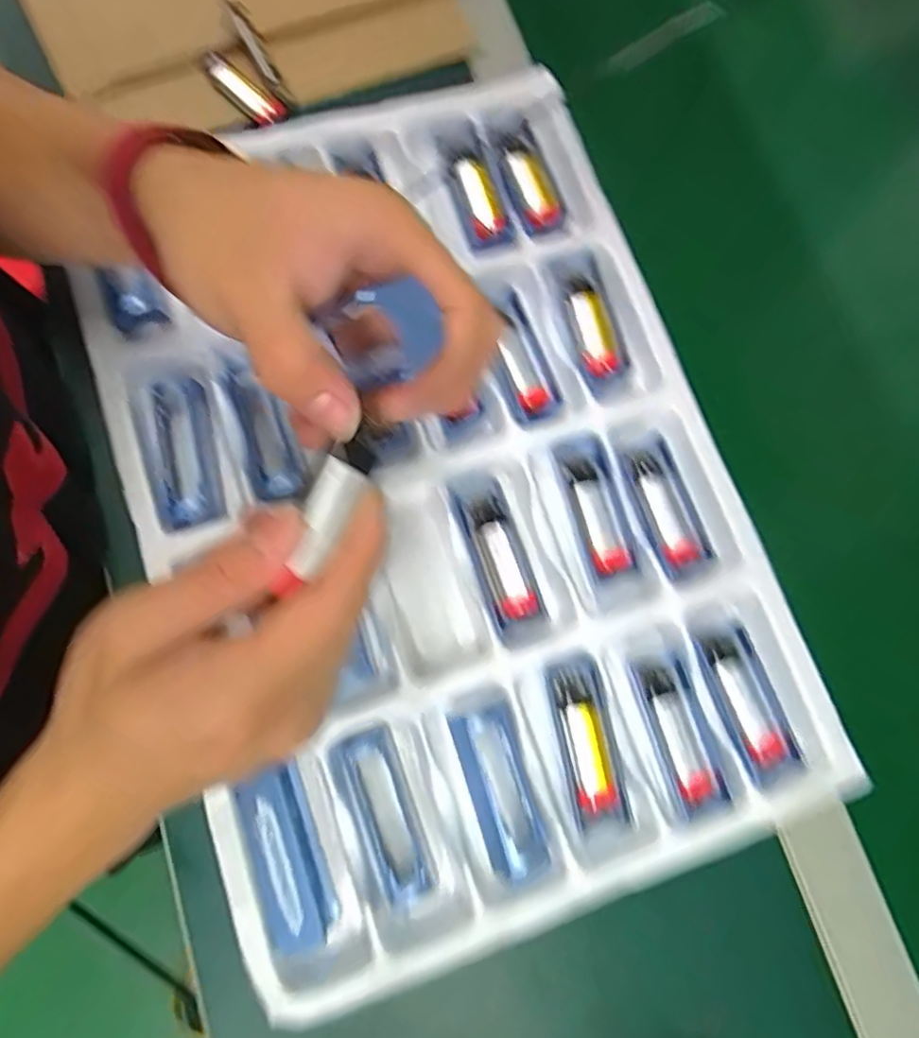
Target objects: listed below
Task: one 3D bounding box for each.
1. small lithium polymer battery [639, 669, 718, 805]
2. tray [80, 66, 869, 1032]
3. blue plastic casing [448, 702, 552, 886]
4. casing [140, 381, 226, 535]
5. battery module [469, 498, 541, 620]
[{"bbox_3d":[0.112,0.112,0.349,0.018,0.011,0.065,-16,78,-8],"label":"small lithium polymer battery"},{"bbox_3d":[-0.009,-0.025,0.365,0.312,0.029,0.454,-18,78,-8],"label":"tray"},{"bbox_3d":[0.021,0.132,0.325,0.029,0.019,0.081,-18,78,-8],"label":"blue plastic casing"},{"bbox_3d":[-0.148,-0.034,0.358,0.034,0.011,0.086,-14,78,-7],"label":"casing"},{"bbox_3d":[0.023,0.021,0.359,0.018,0.009,0.066,-19,79,-8],"label":"battery module"}]

